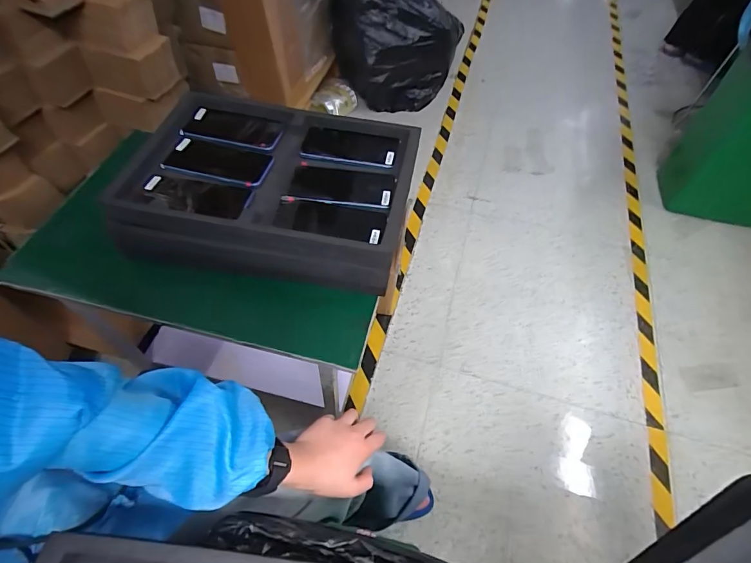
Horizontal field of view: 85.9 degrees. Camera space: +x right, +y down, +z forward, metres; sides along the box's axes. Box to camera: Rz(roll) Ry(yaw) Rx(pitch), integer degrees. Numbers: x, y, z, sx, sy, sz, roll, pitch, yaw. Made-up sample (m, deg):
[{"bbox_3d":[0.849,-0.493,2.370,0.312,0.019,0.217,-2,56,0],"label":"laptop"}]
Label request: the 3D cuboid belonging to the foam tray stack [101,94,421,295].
[{"bbox_3d":[-0.188,-0.164,0.673,0.483,0.099,0.319,10,57,5],"label":"foam tray stack"}]

